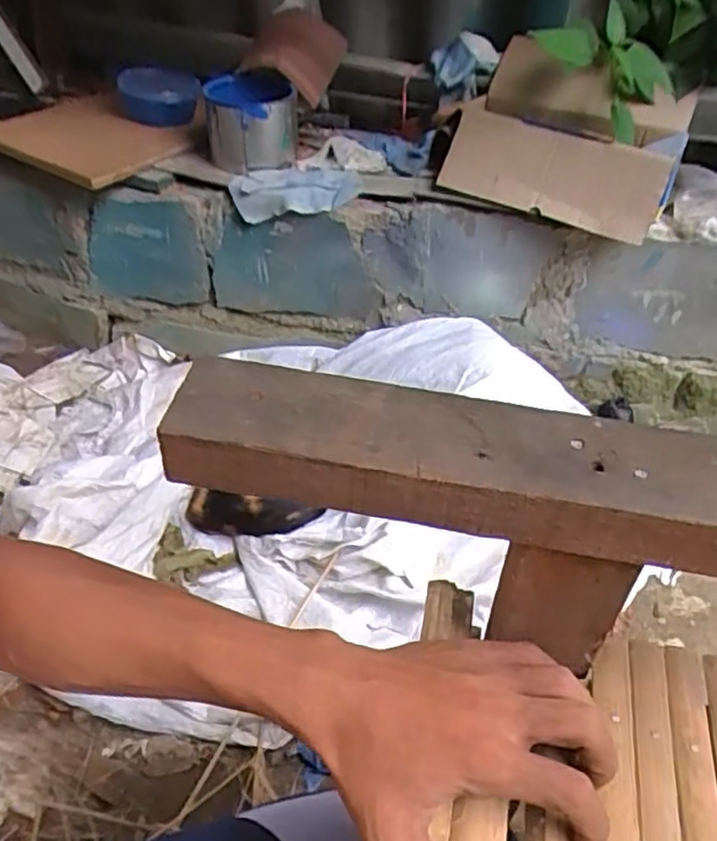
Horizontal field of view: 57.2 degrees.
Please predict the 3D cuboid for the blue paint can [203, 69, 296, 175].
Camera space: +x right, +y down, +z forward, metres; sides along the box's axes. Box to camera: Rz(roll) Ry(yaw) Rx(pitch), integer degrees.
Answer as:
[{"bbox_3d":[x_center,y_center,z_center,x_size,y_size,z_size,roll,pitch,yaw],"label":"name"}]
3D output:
[{"bbox_3d":[-0.176,-0.500,1.086,0.152,0.142,0.141,-6,42,-6],"label":"blue paint can"}]

